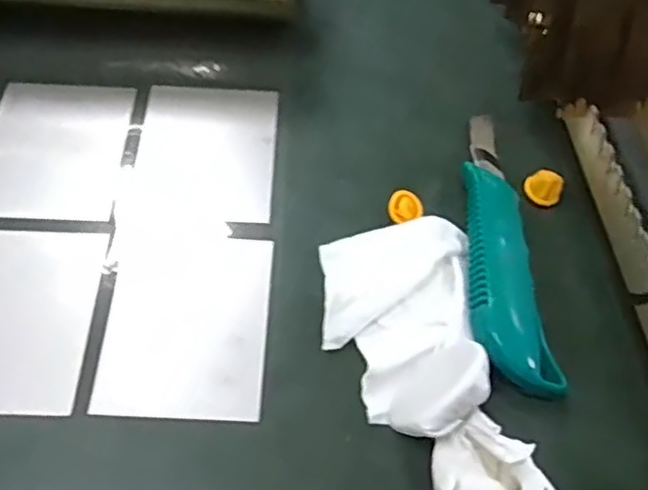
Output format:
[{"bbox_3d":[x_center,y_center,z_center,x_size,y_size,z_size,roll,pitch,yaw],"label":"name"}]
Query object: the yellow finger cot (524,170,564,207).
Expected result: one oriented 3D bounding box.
[{"bbox_3d":[0.129,-0.033,0.386,0.021,0.014,0.018,31,63,14],"label":"yellow finger cot"}]

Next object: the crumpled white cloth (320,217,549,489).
[{"bbox_3d":[0.053,0.061,0.301,0.080,0.045,0.174,-11,61,-9],"label":"crumpled white cloth"}]

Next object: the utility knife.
[{"bbox_3d":[0.091,-0.006,0.358,0.038,0.020,0.175,-1,60,-4],"label":"utility knife"}]

